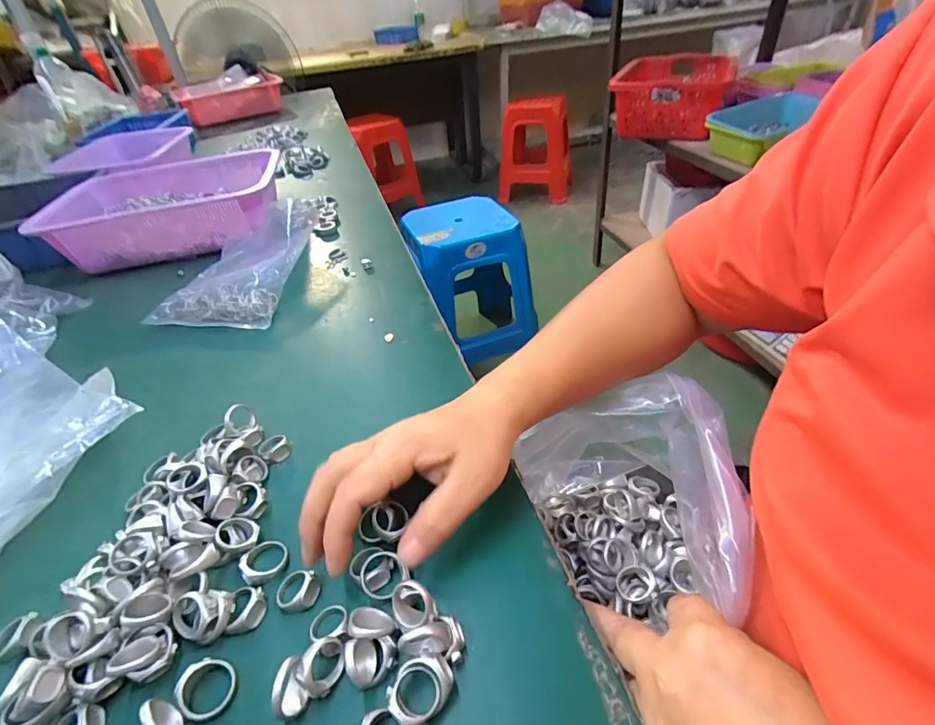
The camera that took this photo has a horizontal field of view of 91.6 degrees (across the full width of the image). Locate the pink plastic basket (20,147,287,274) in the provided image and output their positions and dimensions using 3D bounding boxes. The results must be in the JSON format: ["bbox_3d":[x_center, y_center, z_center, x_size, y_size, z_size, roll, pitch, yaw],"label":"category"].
[{"bbox_3d":[-0.441,-0.241,0.704,0.311,0.085,0.273,-9,40,-2],"label":"pink plastic basket"}]

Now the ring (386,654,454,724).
[{"bbox_3d":[-0.020,0.151,0.209,0.029,0.016,0.024,-23,42,-19],"label":"ring"}]

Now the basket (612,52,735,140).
[{"bbox_3d":[0.572,-0.736,1.246,0.252,0.152,0.413,16,45,25],"label":"basket"}]

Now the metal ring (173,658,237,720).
[{"bbox_3d":[-0.129,0.158,0.223,0.027,0.008,0.024,21,47,30],"label":"metal ring"}]

